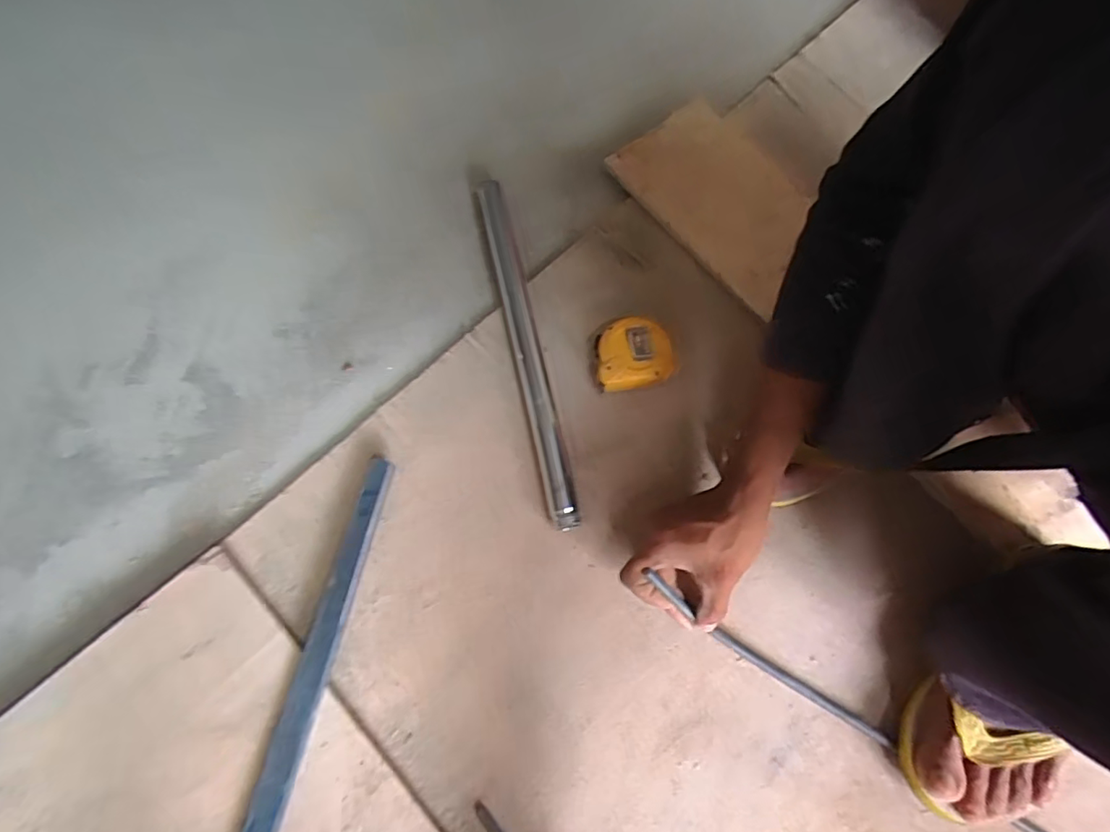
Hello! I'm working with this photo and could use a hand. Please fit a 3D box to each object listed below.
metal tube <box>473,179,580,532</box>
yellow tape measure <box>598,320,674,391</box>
[{"bbox_3d":[-0.028,-0.067,0.512,0.027,0.030,0.344,-12,71,-7],"label":"metal tube"},{"bbox_3d":[0.066,-0.054,0.509,0.061,0.038,0.064,-7,71,-5],"label":"yellow tape measure"}]

